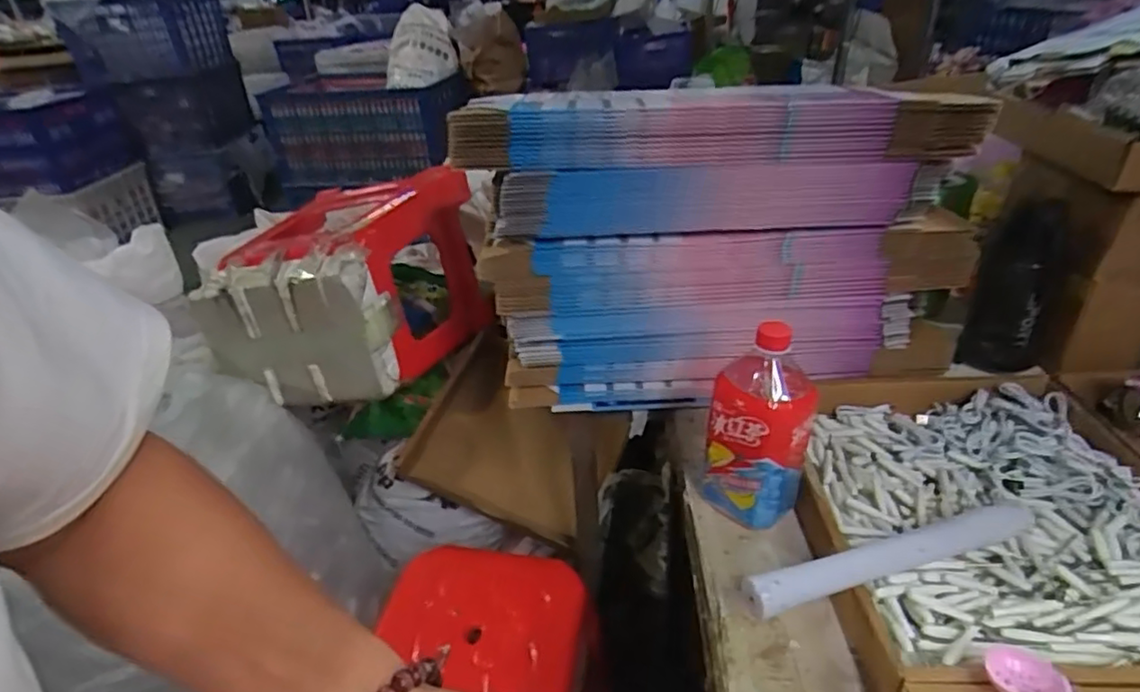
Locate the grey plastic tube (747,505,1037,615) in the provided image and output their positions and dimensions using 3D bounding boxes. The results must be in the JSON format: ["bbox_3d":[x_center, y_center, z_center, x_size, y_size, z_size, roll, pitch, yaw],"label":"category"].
[{"bbox_3d":[0.280,0.183,0.535,0.276,0.028,0.028,-12,32,-13],"label":"grey plastic tube"}]

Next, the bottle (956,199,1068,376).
[{"bbox_3d":[0.589,-0.073,0.806,0.092,0.219,0.074,23,40,36],"label":"bottle"}]

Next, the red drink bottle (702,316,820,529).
[{"bbox_3d":[0.193,0.073,0.620,0.092,0.218,0.090,12,35,24],"label":"red drink bottle"}]

